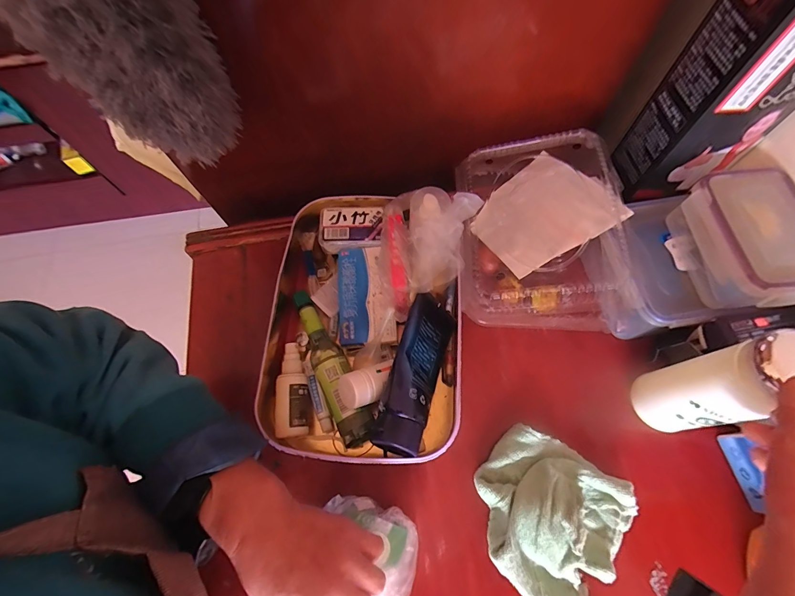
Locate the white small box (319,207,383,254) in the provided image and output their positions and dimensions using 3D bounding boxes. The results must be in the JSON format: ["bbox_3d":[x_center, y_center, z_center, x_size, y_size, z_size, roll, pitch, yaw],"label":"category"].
[{"bbox_3d":[-0.057,-0.085,0.448,0.076,0.019,0.052,-4,68,1],"label":"white small box"}]

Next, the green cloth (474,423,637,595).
[{"bbox_3d":[0.150,0.220,0.355,0.148,0.027,0.141,32,73,14],"label":"green cloth"}]

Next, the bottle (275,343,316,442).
[{"bbox_3d":[-0.113,0.100,0.394,0.031,0.031,0.097,-5,68,0],"label":"bottle"}]

